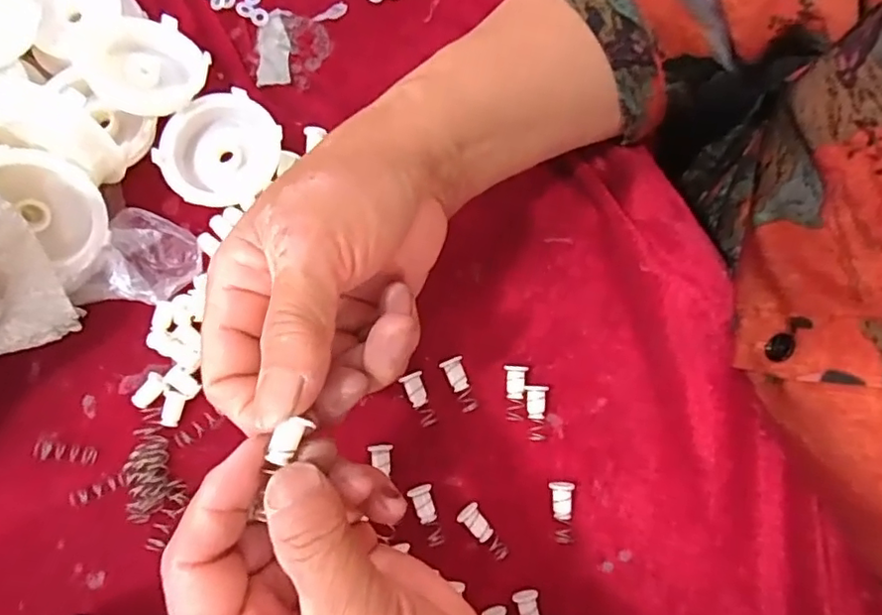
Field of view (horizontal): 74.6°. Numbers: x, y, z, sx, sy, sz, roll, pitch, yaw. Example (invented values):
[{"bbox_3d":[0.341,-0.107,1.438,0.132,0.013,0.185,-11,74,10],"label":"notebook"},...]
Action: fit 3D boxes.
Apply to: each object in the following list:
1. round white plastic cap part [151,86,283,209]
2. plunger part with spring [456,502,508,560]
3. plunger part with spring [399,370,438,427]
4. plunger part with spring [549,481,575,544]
[{"bbox_3d":[-0.112,-0.079,0.294,0.053,0.015,0.058,0,78,-1],"label":"round white plastic cap part"},{"bbox_3d":[0.020,0.104,0.268,0.010,0.009,0.028,-42,82,-8],"label":"plunger part with spring"},{"bbox_3d":[-0.010,0.043,0.276,0.010,0.004,0.026,-25,80,-6],"label":"plunger part with spring"},{"bbox_3d":[0.057,0.096,0.270,0.011,0.009,0.027,-2,78,-1],"label":"plunger part with spring"}]

